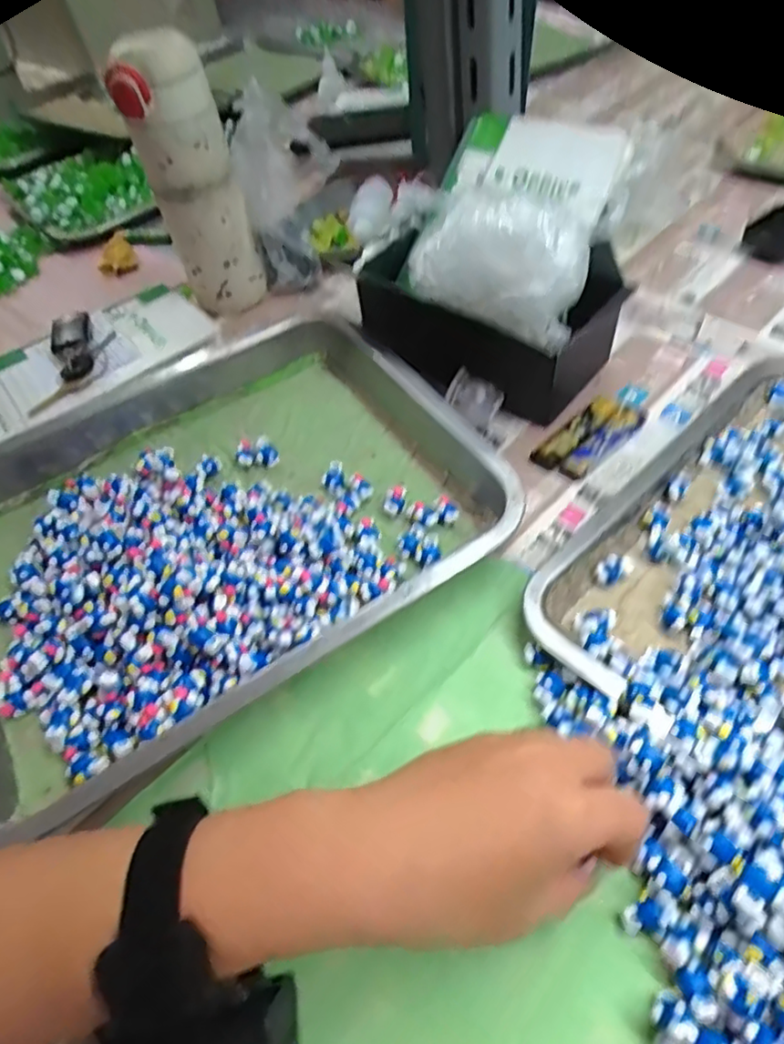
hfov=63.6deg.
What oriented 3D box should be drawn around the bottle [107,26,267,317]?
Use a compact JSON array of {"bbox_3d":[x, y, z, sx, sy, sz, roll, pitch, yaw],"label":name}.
[{"bbox_3d":[-0.154,-0.259,0.500,0.064,0.207,0.061,-14,50,-2],"label":"bottle"}]

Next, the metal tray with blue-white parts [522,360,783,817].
[{"bbox_3d":[0.251,0.009,0.369,0.338,0.035,0.204,-39,56,-21],"label":"metal tray with blue-white parts"}]

